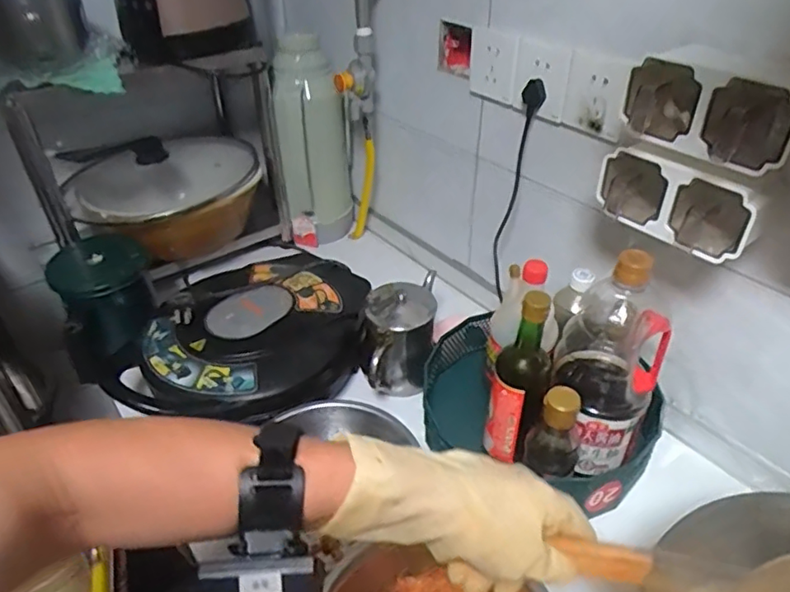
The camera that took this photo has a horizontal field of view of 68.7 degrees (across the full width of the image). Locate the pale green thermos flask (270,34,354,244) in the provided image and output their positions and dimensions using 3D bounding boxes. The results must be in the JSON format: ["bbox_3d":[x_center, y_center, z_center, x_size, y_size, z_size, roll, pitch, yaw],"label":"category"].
[{"bbox_3d":[-0.166,-0.301,1.178,0.141,0.378,0.123,-4,38,-5],"label":"pale green thermos flask"}]

